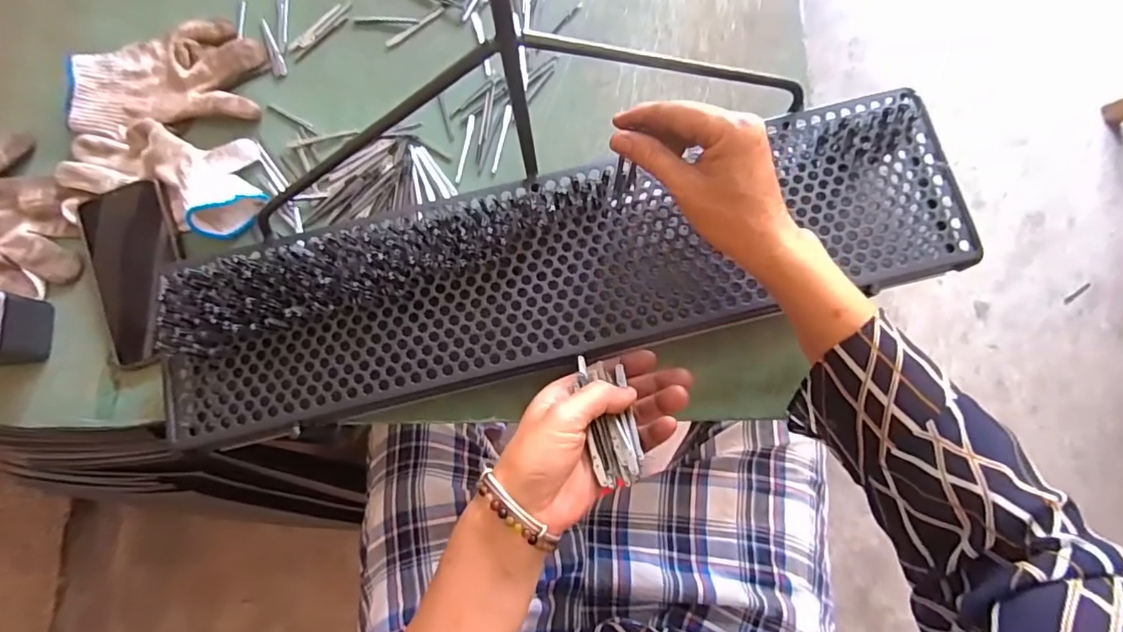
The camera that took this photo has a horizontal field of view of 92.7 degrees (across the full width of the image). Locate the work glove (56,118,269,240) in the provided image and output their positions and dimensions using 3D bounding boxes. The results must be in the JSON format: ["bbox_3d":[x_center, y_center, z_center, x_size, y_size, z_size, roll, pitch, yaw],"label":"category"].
[{"bbox_3d":[-0.356,-0.133,0.475,0.182,0.036,0.098,17,80,4],"label":"work glove"}]

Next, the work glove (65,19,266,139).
[{"bbox_3d":[-0.370,-0.222,0.506,0.170,0.020,0.101,-13,79,-1],"label":"work glove"}]

